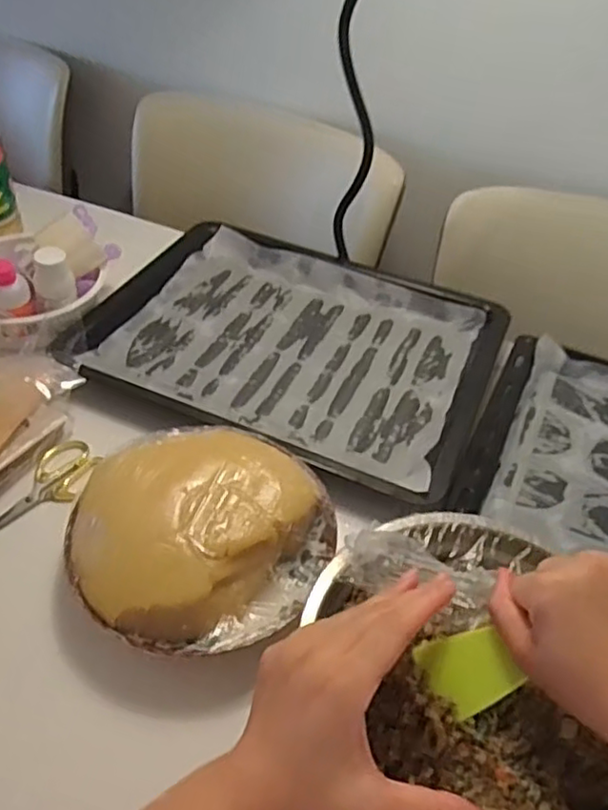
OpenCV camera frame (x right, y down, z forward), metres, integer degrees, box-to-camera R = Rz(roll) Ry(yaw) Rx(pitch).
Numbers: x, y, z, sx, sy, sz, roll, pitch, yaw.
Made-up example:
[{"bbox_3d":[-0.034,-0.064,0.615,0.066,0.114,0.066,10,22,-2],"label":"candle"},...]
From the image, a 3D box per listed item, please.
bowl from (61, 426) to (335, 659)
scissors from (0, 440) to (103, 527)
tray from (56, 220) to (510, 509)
[{"bbox_3d":[-0.072,0.096,0.479,0.179,0.062,0.174,2,44,-2],"label":"bowl"},{"bbox_3d":[-0.219,0.078,0.528,0.047,0.014,0.130,20,46,15],"label":"scissors"},{"bbox_3d":[-0.007,-0.065,0.673,0.387,0.036,0.307,19,46,15],"label":"tray"}]

